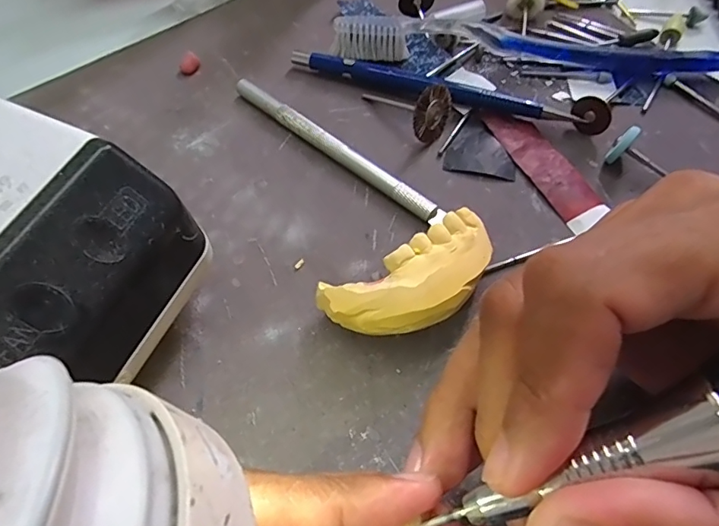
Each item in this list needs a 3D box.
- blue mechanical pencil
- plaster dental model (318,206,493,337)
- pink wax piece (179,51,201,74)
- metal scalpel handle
[{"bbox_3d":[0.031,-0.083,0.235,0.132,0.011,0.008,17,64,11],"label":"blue mechanical pencil"},{"bbox_3d":[0.020,0.009,0.177,0.063,0.026,0.030,-25,64,-11],"label":"plaster dental model"},{"bbox_3d":[-0.085,-0.100,0.250,0.009,0.007,0.009,-14,63,-6],"label":"pink wax piece"},{"bbox_3d":[-0.012,-0.051,0.221,0.116,0.008,0.008,37,69,19],"label":"metal scalpel handle"}]

